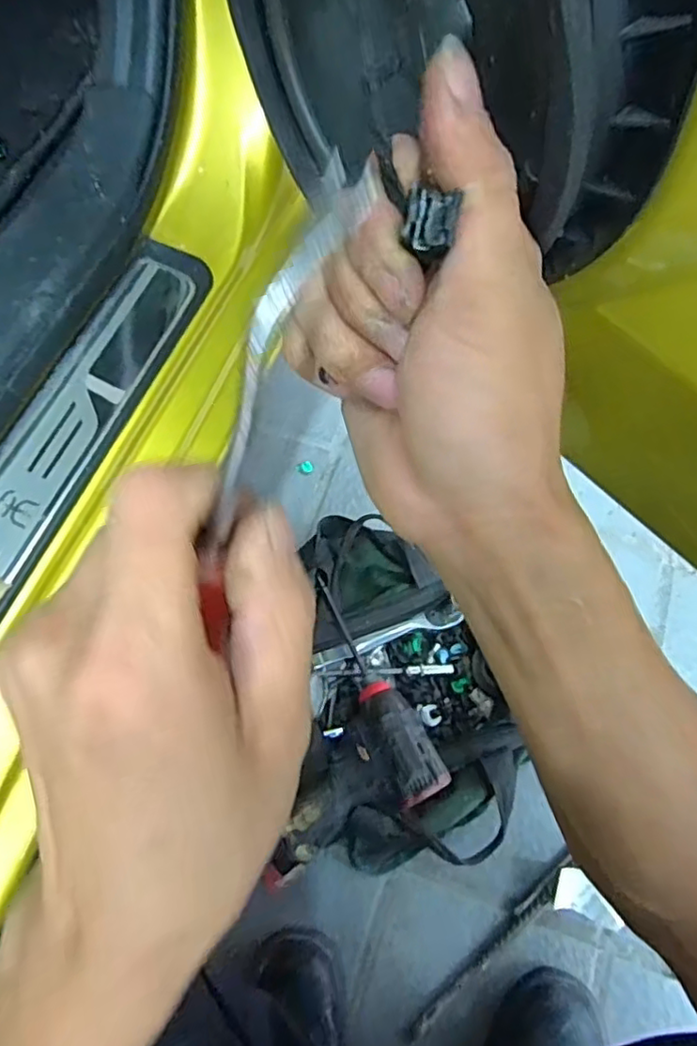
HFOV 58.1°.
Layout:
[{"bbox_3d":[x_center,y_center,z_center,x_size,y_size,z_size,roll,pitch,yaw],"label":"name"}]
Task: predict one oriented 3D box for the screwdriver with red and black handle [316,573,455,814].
[{"bbox_3d":[0.027,0.161,0.618,0.050,0.035,0.222,-24,69,-10],"label":"screwdriver with red and black handle"}]

